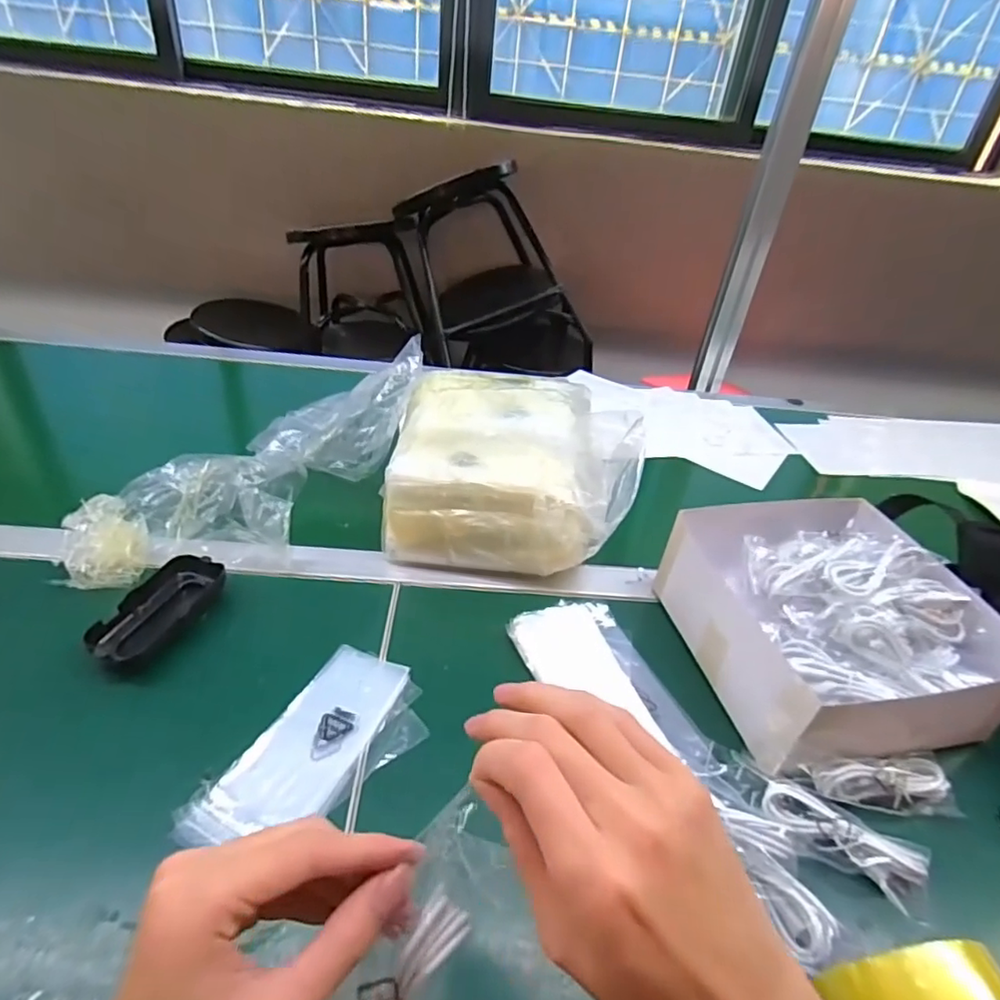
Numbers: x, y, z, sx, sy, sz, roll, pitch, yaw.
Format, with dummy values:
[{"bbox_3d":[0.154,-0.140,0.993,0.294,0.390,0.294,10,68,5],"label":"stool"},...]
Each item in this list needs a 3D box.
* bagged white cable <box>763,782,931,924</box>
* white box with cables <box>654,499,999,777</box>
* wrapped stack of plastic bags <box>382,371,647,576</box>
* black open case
[{"bbox_3d":[0.225,0.228,0.390,0.100,0.031,0.046,21,39,19],"label":"bagged white cable"},{"bbox_3d":[0.270,0.094,0.499,0.203,0.092,0.217,-4,38,-14],"label":"white box with cables"},{"bbox_3d":[0.010,-0.036,0.614,0.228,0.128,0.219,5,37,-2],"label":"wrapped stack of plastic bags"},{"bbox_3d":[-0.280,0.089,0.487,0.054,0.024,0.114,17,38,14],"label":"black open case"}]

